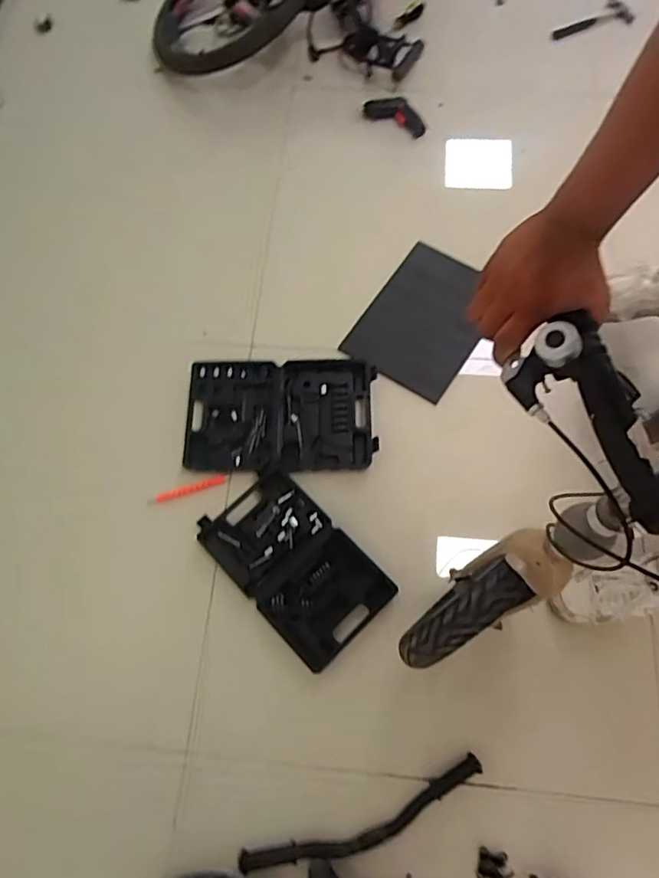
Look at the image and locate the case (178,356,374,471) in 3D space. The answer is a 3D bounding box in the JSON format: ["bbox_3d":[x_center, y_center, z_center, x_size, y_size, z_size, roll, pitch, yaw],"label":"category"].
[{"bbox_3d":[-0.101,-0.055,1.158,0.373,0.030,0.238,-3,69,4],"label":"case"}]

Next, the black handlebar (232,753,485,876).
[{"bbox_3d":[0.059,0.612,0.897,0.405,0.025,0.062,-21,69,-3],"label":"black handlebar"}]

